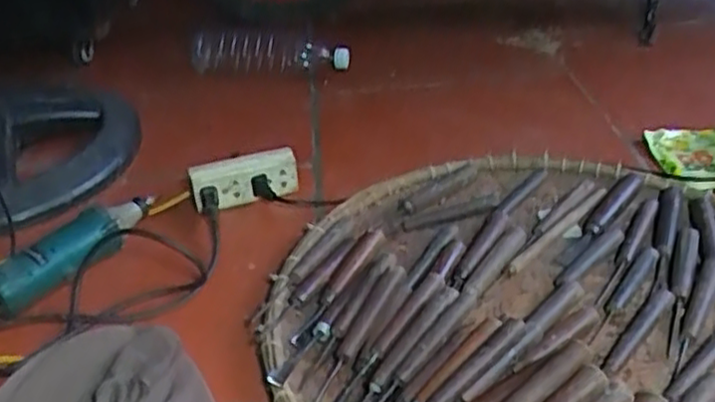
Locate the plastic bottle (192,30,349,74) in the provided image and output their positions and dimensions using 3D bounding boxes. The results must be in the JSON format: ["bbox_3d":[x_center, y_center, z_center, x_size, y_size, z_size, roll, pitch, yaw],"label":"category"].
[{"bbox_3d":[-0.150,-0.252,1.225,0.277,0.071,0.063,5,33,15],"label":"plastic bottle"}]

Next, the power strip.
[{"bbox_3d":[-0.138,-0.023,0.890,0.130,0.061,0.039,-12,33,-11],"label":"power strip"}]

